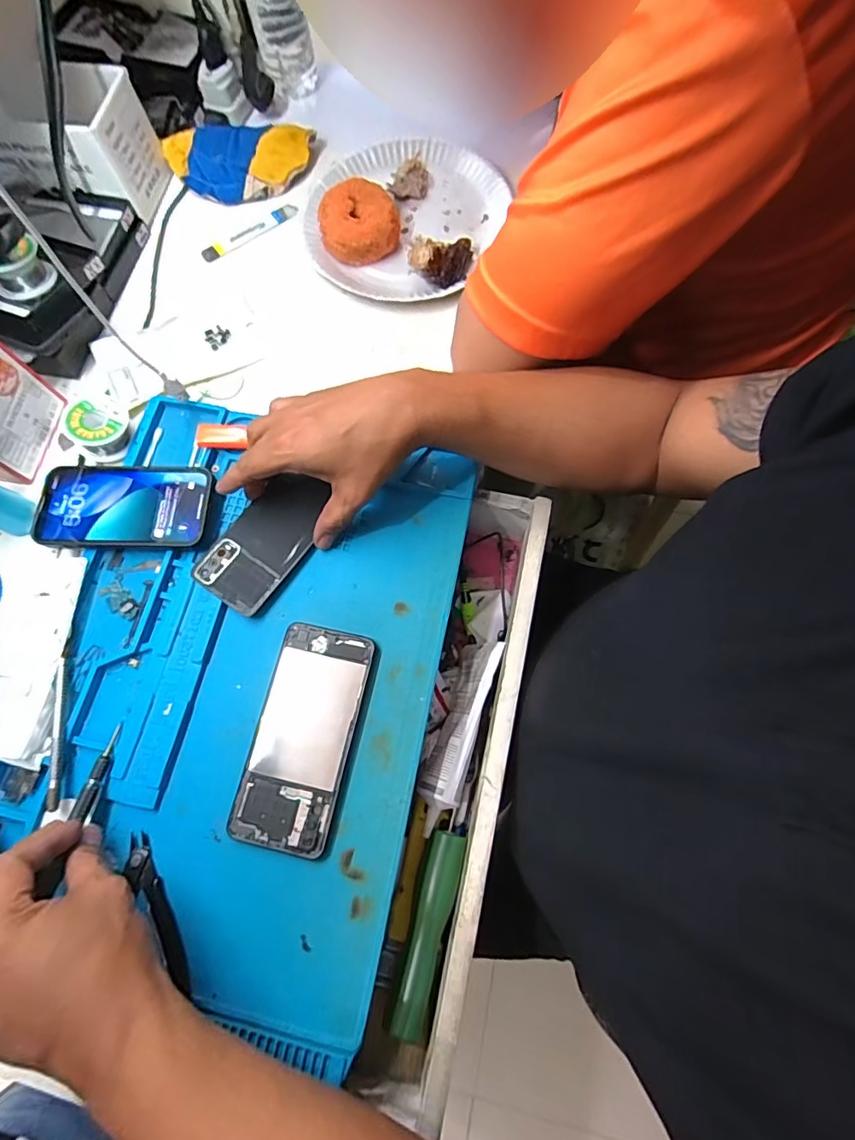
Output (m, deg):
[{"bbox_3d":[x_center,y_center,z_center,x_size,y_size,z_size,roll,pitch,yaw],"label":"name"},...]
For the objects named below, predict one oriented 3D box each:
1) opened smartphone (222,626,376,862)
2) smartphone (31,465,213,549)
[{"bbox_3d":[-0.093,0.124,0.384,0.072,0.010,0.159,11,74,5],"label":"opened smartphone"},{"bbox_3d":[-0.263,-0.055,0.439,0.146,0.016,0.074,1,74,2],"label":"smartphone"}]

